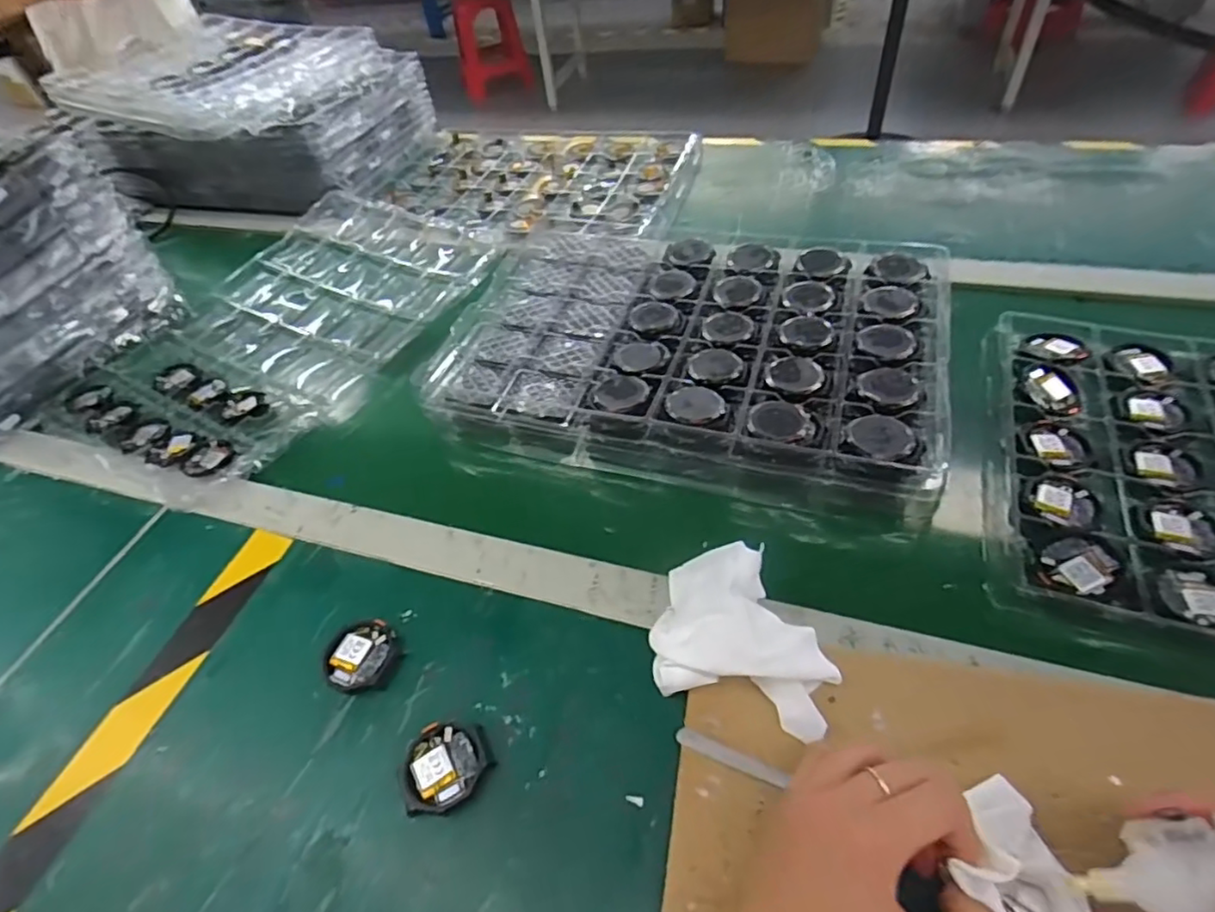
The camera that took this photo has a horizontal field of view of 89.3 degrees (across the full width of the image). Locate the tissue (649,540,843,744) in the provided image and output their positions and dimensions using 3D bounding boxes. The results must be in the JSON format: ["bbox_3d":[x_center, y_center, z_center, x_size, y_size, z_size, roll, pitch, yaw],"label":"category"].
[{"bbox_3d":[0.083,0.103,0.371,0.107,0.044,0.088,13,52,17],"label":"tissue"}]

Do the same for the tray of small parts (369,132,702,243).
[{"bbox_3d":[-0.107,-0.389,0.863,0.426,0.024,0.337,7,51,15],"label":"tray of small parts"}]

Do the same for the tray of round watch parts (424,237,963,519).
[{"bbox_3d":[0.077,-0.115,0.585,0.439,0.056,0.290,13,52,17],"label":"tray of round watch parts"}]

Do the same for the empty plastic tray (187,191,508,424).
[{"bbox_3d":[-0.316,-0.204,0.729,0.315,0.024,0.317,21,55,23],"label":"empty plastic tray"}]

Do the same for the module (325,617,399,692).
[{"bbox_3d":[-0.168,0.136,0.421,0.049,0.006,0.046,-6,49,2],"label":"module"}]

